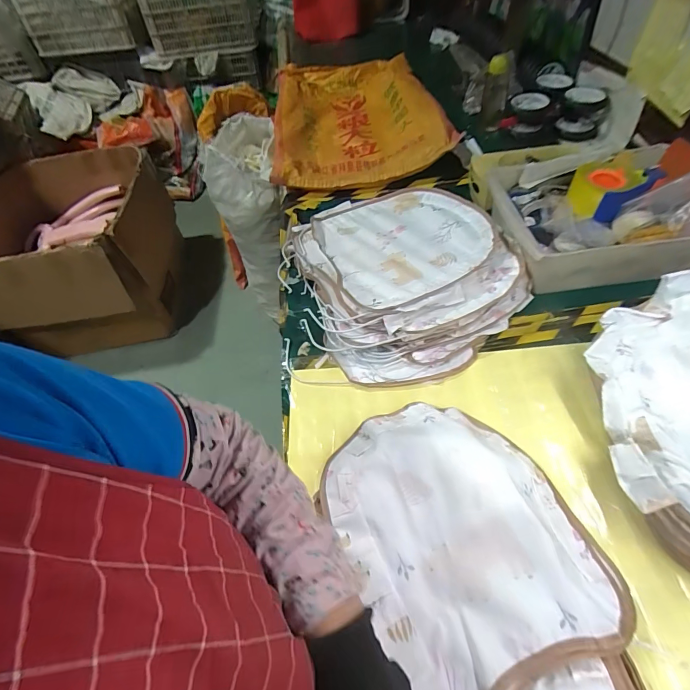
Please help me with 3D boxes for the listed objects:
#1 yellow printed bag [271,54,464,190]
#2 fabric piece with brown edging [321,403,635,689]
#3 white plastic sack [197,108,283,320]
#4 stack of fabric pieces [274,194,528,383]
[{"bbox_3d":[0.005,-0.813,1.374,0.529,0.128,0.837,-9,54,-1],"label":"yellow printed bag"},{"bbox_3d":[0.150,0.247,0.538,0.322,0.068,0.361,-24,55,-12],"label":"fabric piece with brown edging"},{"bbox_3d":[-0.336,-0.464,1.526,0.245,0.652,0.410,-10,54,-2],"label":"white plastic sack"},{"bbox_3d":[0.114,-0.167,0.853,0.421,0.101,0.496,-25,56,-13],"label":"stack of fabric pieces"}]

